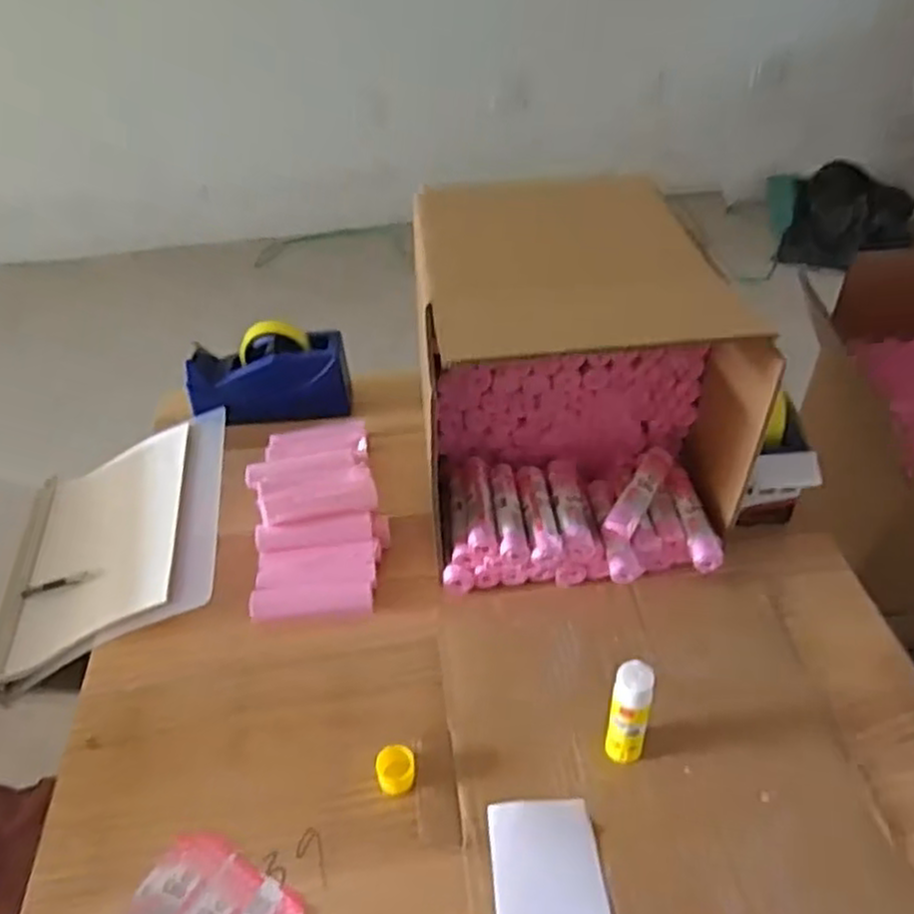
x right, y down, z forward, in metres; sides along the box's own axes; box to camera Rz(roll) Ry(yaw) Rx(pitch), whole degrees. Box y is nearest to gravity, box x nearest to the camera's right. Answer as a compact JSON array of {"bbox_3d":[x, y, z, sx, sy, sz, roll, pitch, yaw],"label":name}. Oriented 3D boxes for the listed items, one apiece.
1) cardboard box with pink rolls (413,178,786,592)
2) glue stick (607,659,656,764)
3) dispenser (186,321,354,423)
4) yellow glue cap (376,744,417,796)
[{"bbox_3d":[0.124,-0.095,0.824,0.306,0.268,0.398,-3,42,1],"label":"cardboard box with pink rolls"},{"bbox_3d":[0.137,0.206,0.610,0.030,0.103,0.030,10,44,15],"label":"glue stick"},{"bbox_3d":[-0.236,-0.105,0.966,0.196,0.085,0.077,-7,42,-4],"label":"dispenser"},{"bbox_3d":[-0.050,0.259,0.633,0.032,0.022,0.032,-2,42,2],"label":"yellow glue cap"}]

